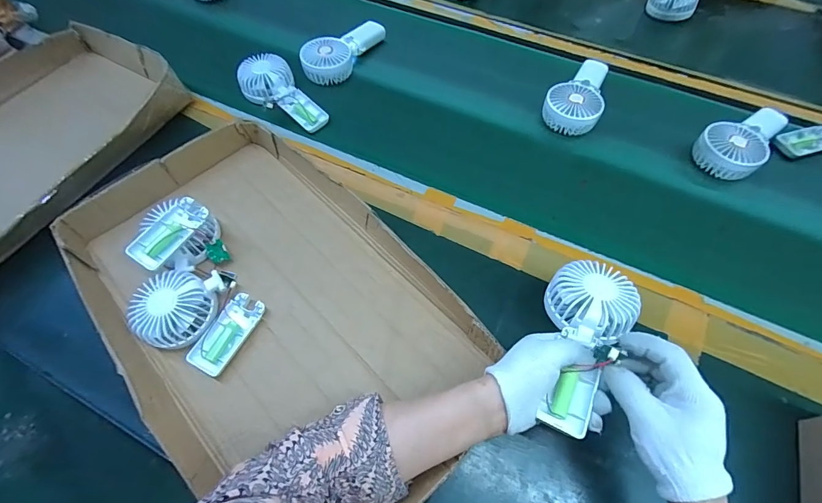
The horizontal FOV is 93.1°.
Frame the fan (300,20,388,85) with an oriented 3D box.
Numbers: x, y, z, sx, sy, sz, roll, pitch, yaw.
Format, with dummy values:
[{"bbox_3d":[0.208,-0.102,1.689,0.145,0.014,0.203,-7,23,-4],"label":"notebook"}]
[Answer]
[{"bbox_3d":[-0.126,-0.374,0.714,0.071,0.051,0.185,27,65,15],"label":"fan"}]

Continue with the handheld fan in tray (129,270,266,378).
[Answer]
[{"bbox_3d":[-0.253,0.070,0.464,0.124,0.052,0.105,23,64,13],"label":"handheld fan in tray"}]

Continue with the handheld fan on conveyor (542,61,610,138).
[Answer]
[{"bbox_3d":[0.280,-0.277,0.650,0.091,0.042,0.171,18,63,11],"label":"handheld fan on conveyor"}]

